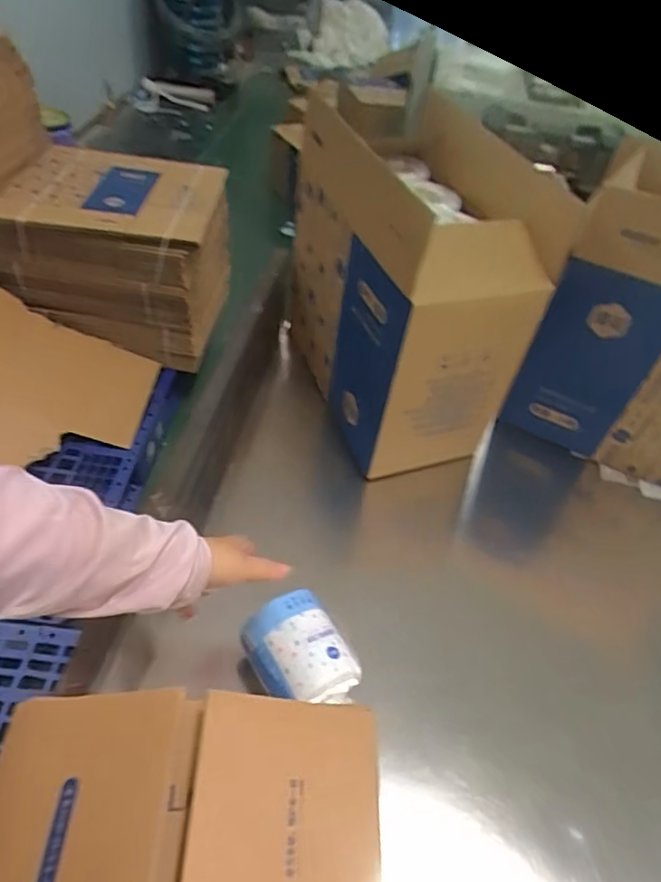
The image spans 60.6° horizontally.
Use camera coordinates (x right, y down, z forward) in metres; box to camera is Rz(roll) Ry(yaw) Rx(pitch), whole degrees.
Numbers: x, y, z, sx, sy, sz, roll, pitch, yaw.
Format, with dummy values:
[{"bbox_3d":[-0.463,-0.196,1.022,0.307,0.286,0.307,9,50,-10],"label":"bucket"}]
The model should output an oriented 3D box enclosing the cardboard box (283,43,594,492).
[{"bbox_3d":[0.100,-0.220,0.870,0.211,0.376,0.399,-12,50,-17],"label":"cardboard box"}]

